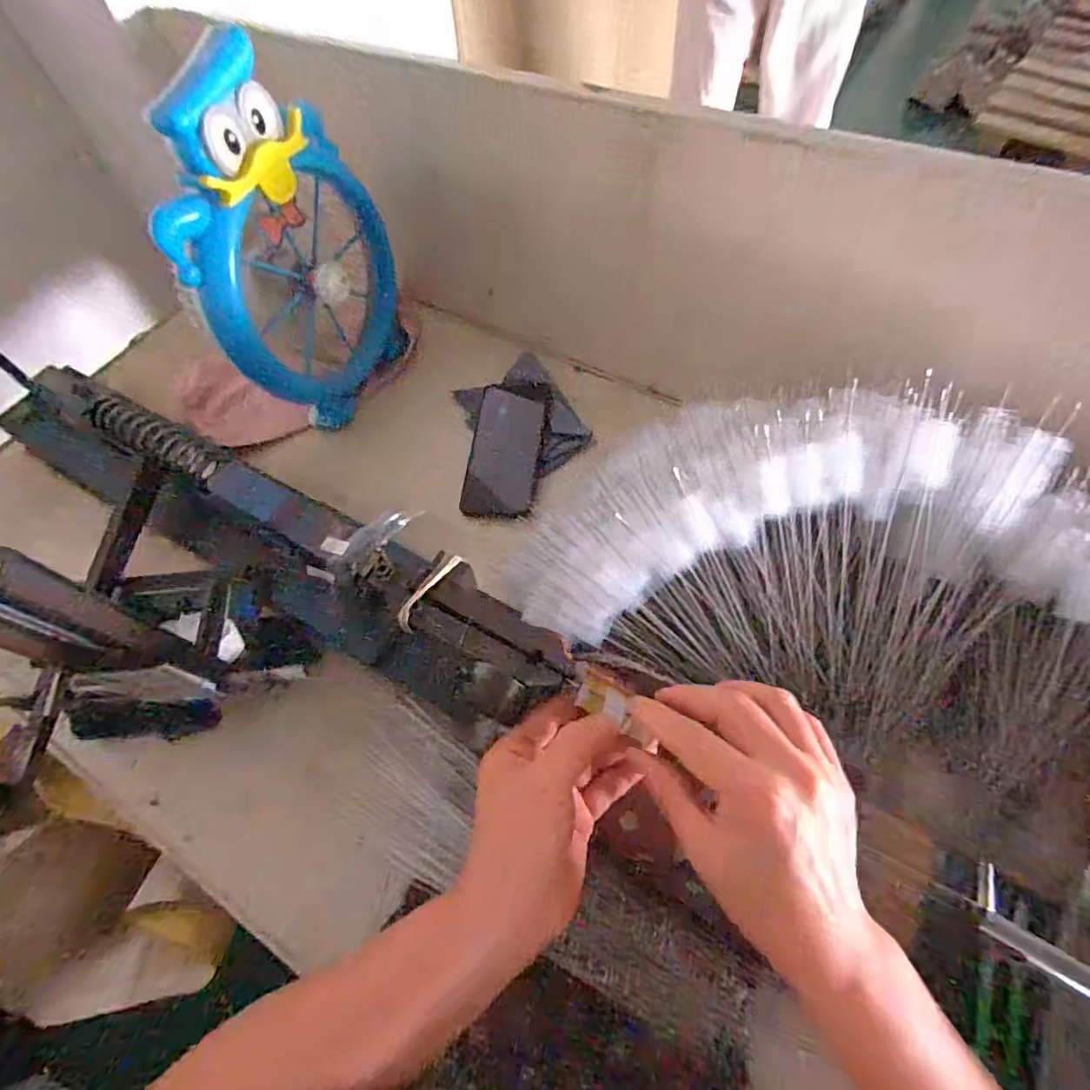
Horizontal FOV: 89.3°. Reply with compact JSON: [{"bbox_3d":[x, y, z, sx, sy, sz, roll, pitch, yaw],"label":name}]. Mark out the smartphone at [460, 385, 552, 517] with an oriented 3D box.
[{"bbox_3d":[-0.040,-0.100,0.585,0.078,0.006,0.152,5,68,11],"label":"smartphone"}]

